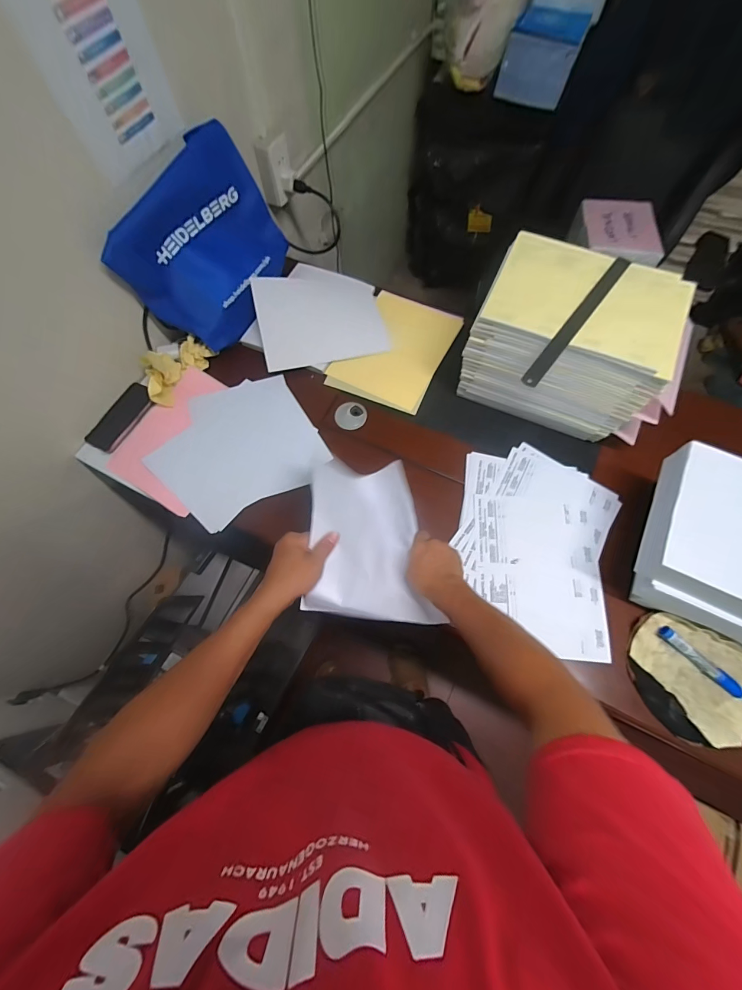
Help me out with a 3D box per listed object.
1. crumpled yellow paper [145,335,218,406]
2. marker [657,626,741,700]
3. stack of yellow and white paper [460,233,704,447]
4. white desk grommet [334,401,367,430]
[{"bbox_3d":[-0.424,-0.281,0.784,0.078,0.069,0.175,35,73,14],"label":"crumpled yellow paper"},{"bbox_3d":[0.513,0.258,0.563,0.132,0.025,0.023,39,74,15],"label":"marker"},{"bbox_3d":[0.360,-0.283,0.684,0.313,0.215,0.214,25,71,10],"label":"stack of yellow and white paper"},{"bbox_3d":[-0.043,-0.169,0.776,0.065,0.009,0.066,0,68,1],"label":"white desk grommet"}]

